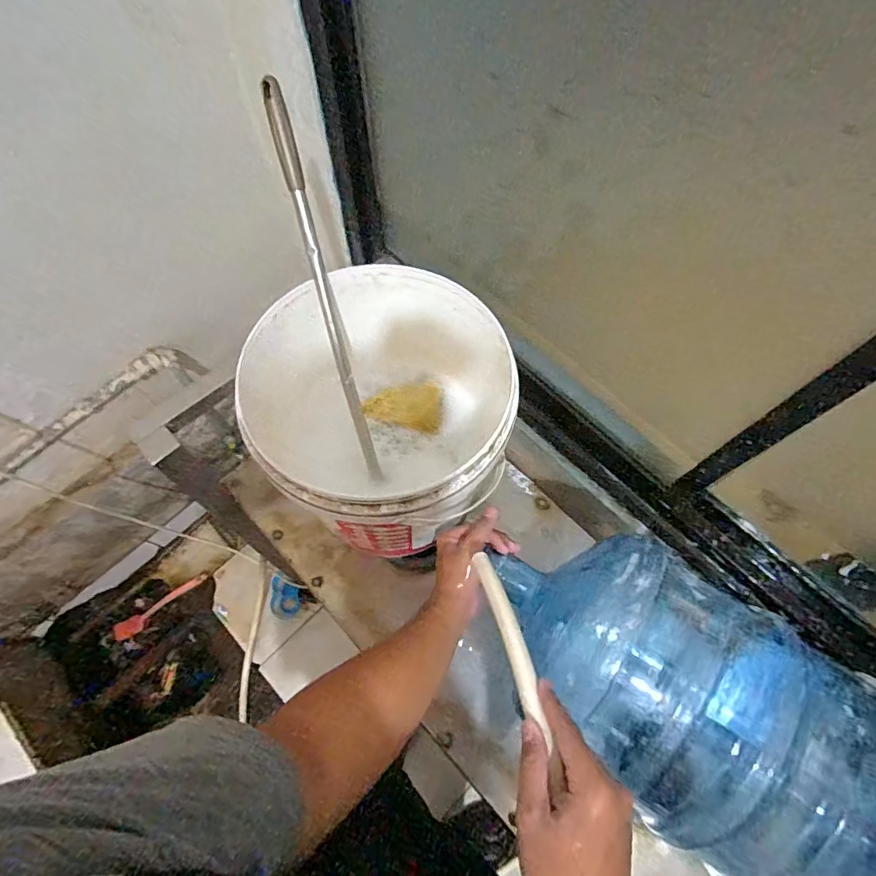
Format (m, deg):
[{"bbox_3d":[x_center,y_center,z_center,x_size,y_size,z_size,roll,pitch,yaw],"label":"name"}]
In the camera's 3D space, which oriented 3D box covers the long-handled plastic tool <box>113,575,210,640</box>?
[{"bbox_3d":[-0.798,0.482,1.448,0.287,0.049,0.047,-35,71,-14],"label":"long-handled plastic tool"}]

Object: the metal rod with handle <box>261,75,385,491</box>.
[{"bbox_3d":[-0.130,-0.155,0.608,0.019,0.469,0.024,-14,24,-6],"label":"metal rod with handle"}]

